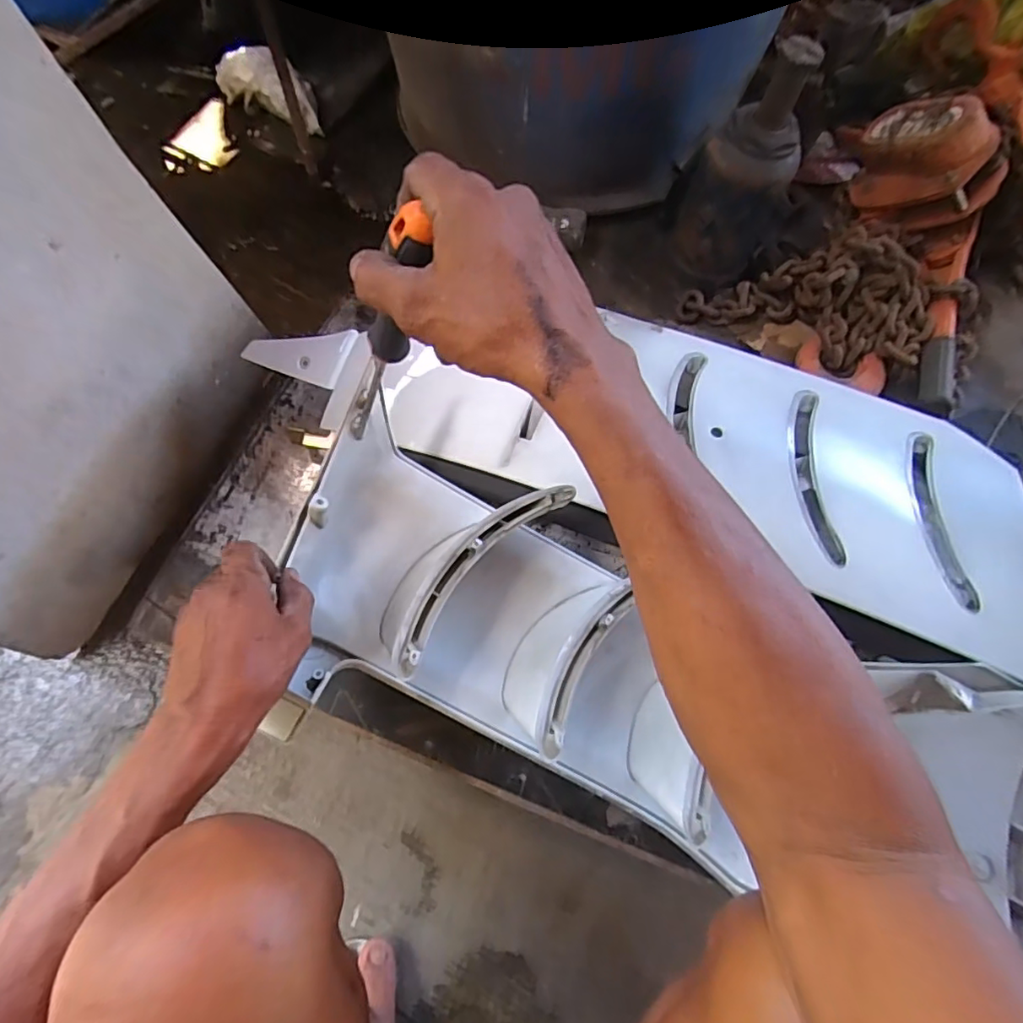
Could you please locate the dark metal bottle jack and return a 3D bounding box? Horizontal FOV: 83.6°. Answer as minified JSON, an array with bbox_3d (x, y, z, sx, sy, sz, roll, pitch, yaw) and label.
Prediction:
[{"bbox_3d":[0.290,-0.423,0.712,0.135,0.260,0.104,26,71,8],"label":"dark metal bottle jack"}]

